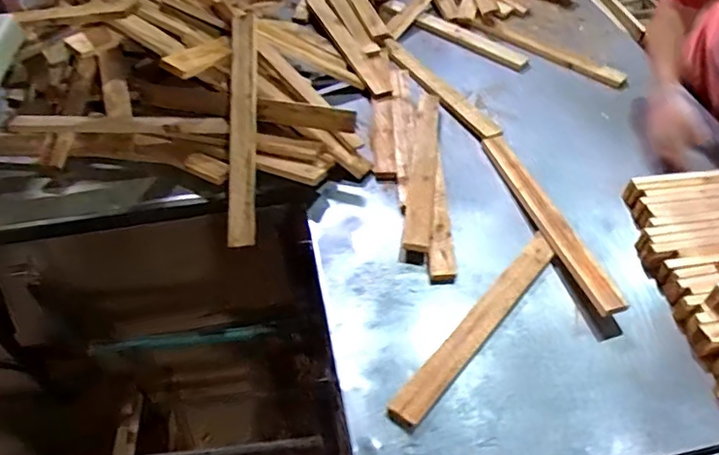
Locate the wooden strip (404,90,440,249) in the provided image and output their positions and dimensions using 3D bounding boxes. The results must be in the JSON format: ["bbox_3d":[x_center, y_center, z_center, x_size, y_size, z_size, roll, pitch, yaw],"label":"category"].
[{"bbox_3d":[0.135,-0.136,1.171,0.049,0.029,0.467,6,48,5],"label":"wooden strip"}]

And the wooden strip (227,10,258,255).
[{"bbox_3d":[-0.240,-0.207,1.135,0.055,0.026,0.480,0,82,-1],"label":"wooden strip"}]

